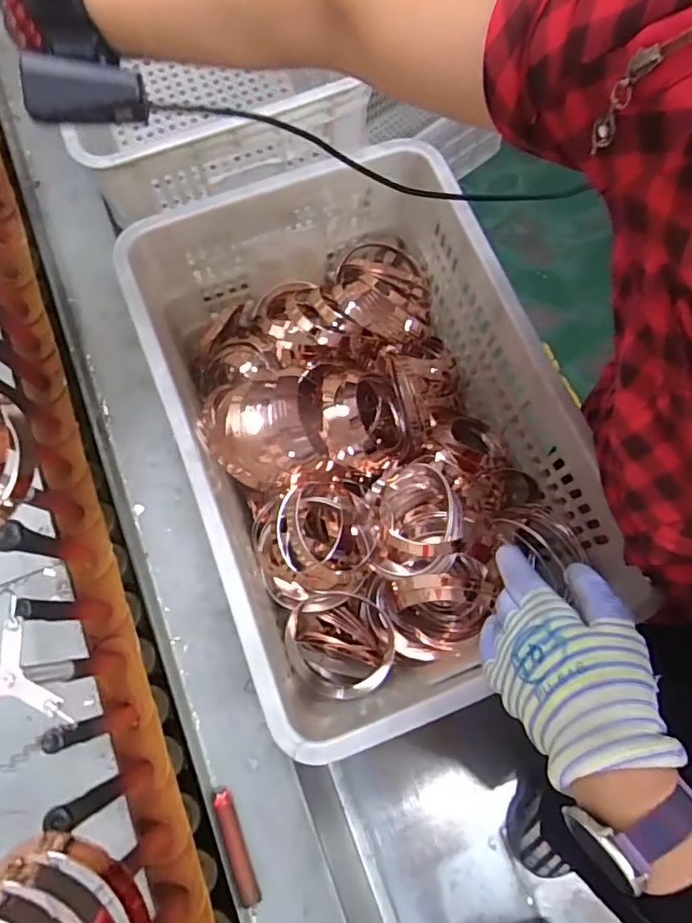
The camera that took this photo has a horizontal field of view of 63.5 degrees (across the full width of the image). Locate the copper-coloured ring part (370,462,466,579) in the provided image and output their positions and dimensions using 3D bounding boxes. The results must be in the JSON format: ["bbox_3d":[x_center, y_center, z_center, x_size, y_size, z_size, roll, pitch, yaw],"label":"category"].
[{"bbox_3d":[0.074,0.059,0.578,0.088,0.060,0.123,5,75,5],"label":"copper-coloured ring part"}]

